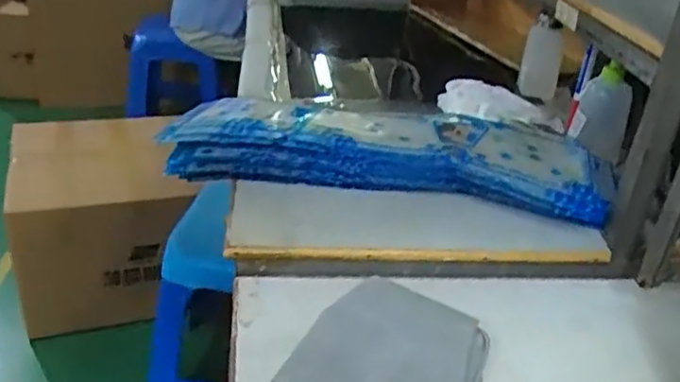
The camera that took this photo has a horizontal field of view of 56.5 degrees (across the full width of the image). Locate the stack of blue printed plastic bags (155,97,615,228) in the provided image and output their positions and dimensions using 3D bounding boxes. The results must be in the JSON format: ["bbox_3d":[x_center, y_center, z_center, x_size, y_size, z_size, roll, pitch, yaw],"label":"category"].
[{"bbox_3d":[0.054,-0.045,0.711,0.475,0.060,0.170,8,31,4],"label":"stack of blue printed plastic bags"}]

